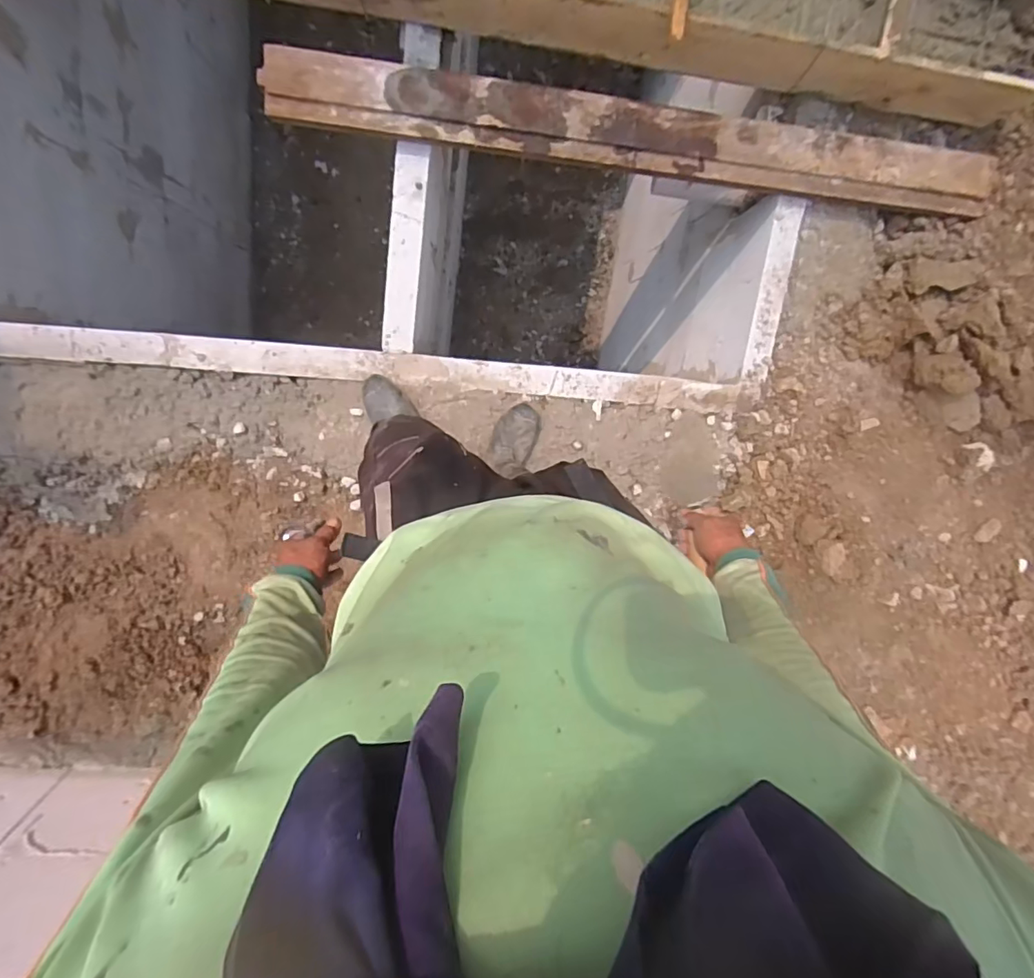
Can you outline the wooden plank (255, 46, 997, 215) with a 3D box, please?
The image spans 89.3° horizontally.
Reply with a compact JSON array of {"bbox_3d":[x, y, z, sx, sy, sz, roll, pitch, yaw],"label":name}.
[{"bbox_3d":[0.292,-0.787,1.154,1.654,0.036,0.154,4,102,-6],"label":"wooden plank"}]

